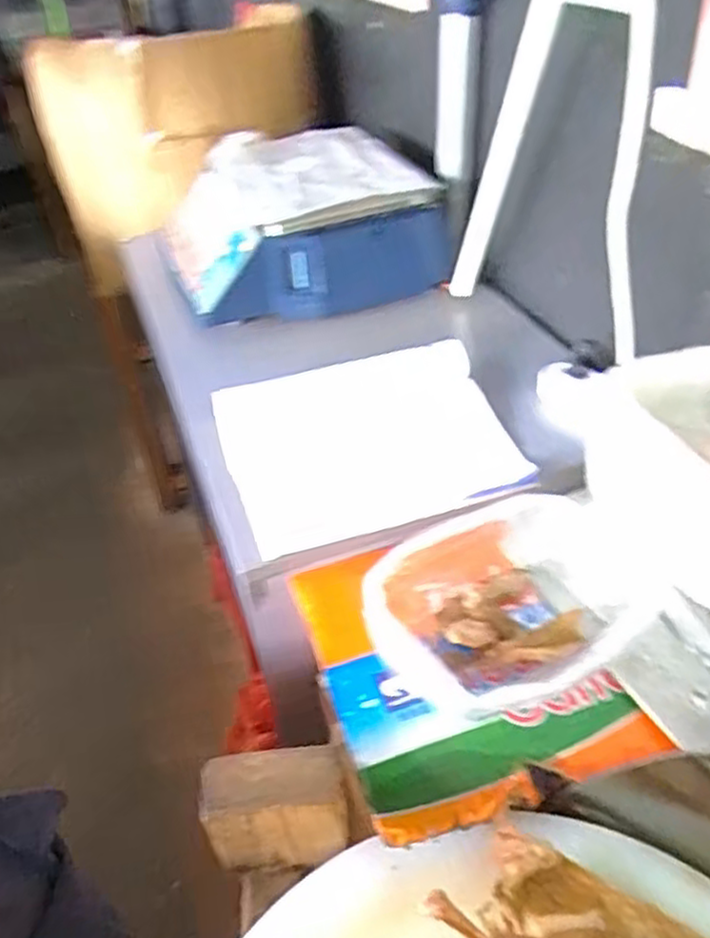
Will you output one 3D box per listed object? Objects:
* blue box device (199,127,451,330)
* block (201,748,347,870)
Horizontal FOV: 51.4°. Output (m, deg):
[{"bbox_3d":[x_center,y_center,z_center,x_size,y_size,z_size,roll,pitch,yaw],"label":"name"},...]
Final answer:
[{"bbox_3d":[-0.076,-0.366,1.086,0.367,0.152,0.300,-12,41,-8],"label":"blue box device"},{"bbox_3d":[-0.058,0.262,0.568,0.103,0.100,0.049,-7,41,-3],"label":"block"}]

